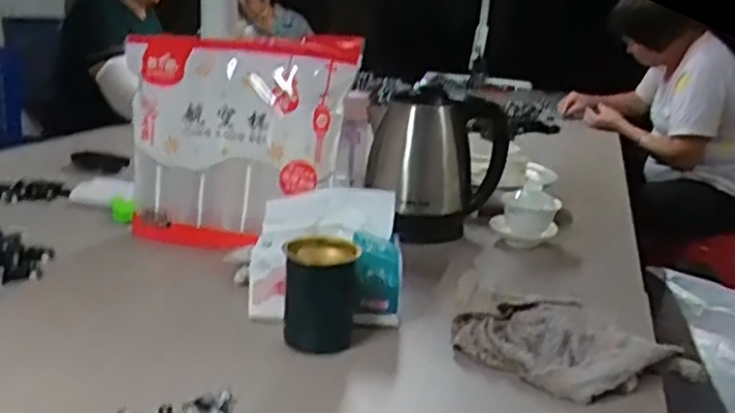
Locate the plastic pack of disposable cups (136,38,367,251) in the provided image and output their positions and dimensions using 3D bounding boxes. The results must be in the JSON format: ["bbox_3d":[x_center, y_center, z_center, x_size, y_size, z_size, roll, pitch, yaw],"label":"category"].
[{"bbox_3d":[-0.177,-0.083,0.964,0.305,0.277,0.069,10,18,16],"label":"plastic pack of disposable cups"}]

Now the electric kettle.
[{"bbox_3d":[0.108,-0.063,1.095,0.202,0.215,0.136,4,17,-4],"label":"electric kettle"}]

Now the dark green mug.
[{"bbox_3d":[-0.049,0.090,0.720,0.073,0.102,0.069,5,17,0],"label":"dark green mug"}]

